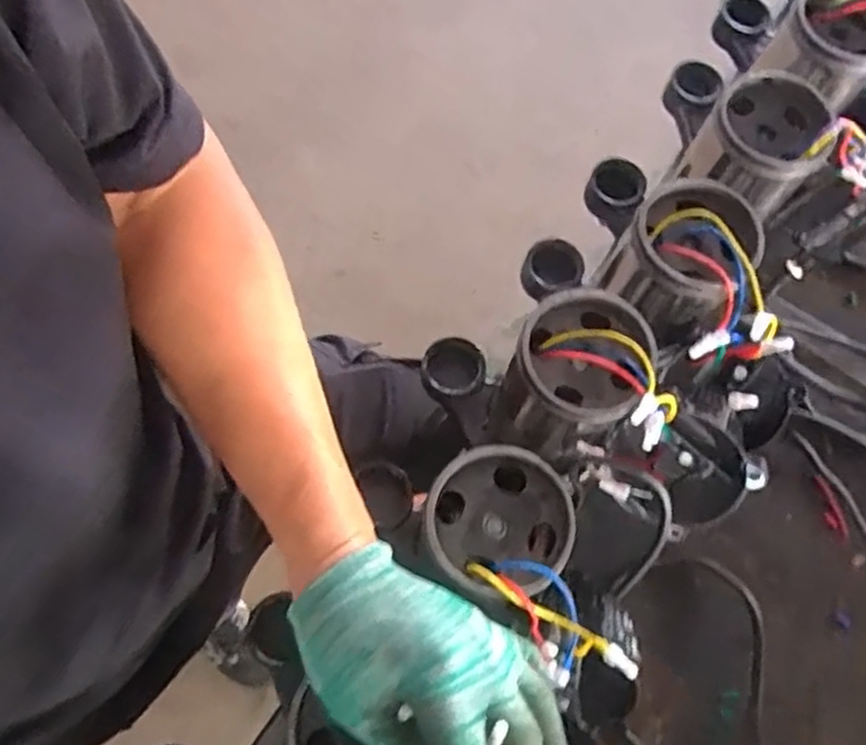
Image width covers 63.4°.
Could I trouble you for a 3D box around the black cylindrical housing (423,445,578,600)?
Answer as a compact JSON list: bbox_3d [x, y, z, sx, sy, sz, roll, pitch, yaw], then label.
[{"bbox_3d":[0.040,0.091,0.433,0.088,0.030,0.086,1,69,-3],"label":"black cylindrical housing"}]

